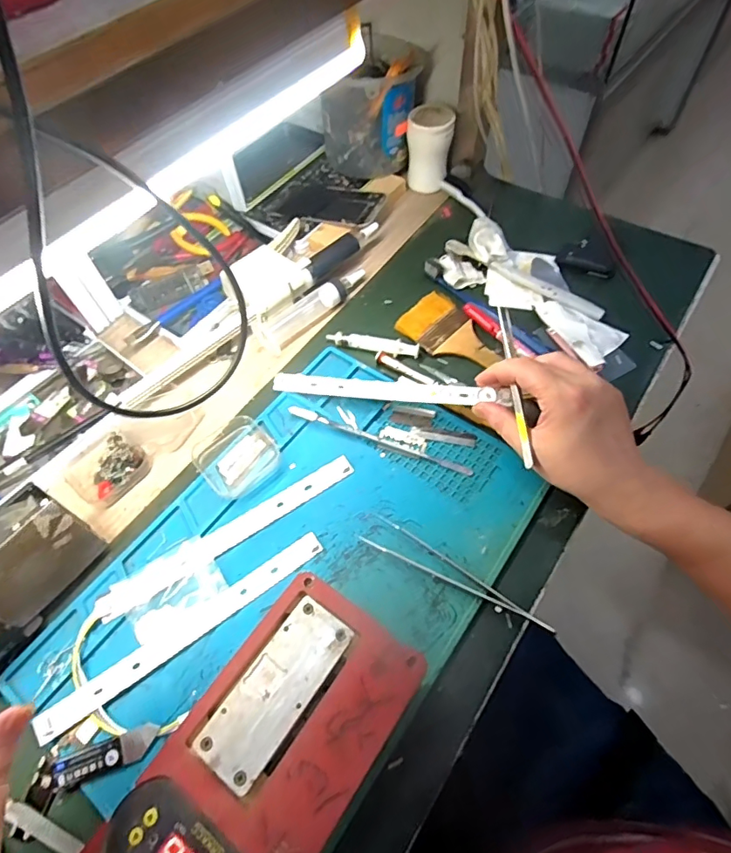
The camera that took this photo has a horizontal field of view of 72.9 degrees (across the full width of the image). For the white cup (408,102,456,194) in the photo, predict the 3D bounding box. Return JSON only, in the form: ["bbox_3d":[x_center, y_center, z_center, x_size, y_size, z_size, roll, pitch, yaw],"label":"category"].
[{"bbox_3d":[0.078,-0.337,0.607,0.054,0.085,0.047,3,58,5],"label":"white cup"}]

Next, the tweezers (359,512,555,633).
[{"bbox_3d":[0.065,0.112,0.371,0.149,0.011,0.025,30,64,19],"label":"tweezers"}]

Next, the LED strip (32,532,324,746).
[{"bbox_3d":[-0.128,0.147,0.364,0.217,0.011,0.020,-32,62,-16],"label":"LED strip"}]

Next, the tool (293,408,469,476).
[{"bbox_3d":[0.011,0.012,0.438,0.170,0.009,0.008,18,61,13],"label":"tool"}]

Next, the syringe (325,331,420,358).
[{"bbox_3d":[0.007,-0.082,0.497,0.093,0.008,0.018,8,59,7],"label":"syringe"}]

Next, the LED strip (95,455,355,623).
[{"bbox_3d":[-0.106,0.084,0.396,0.218,0.012,0.022,-30,62,-15],"label":"LED strip"}]

